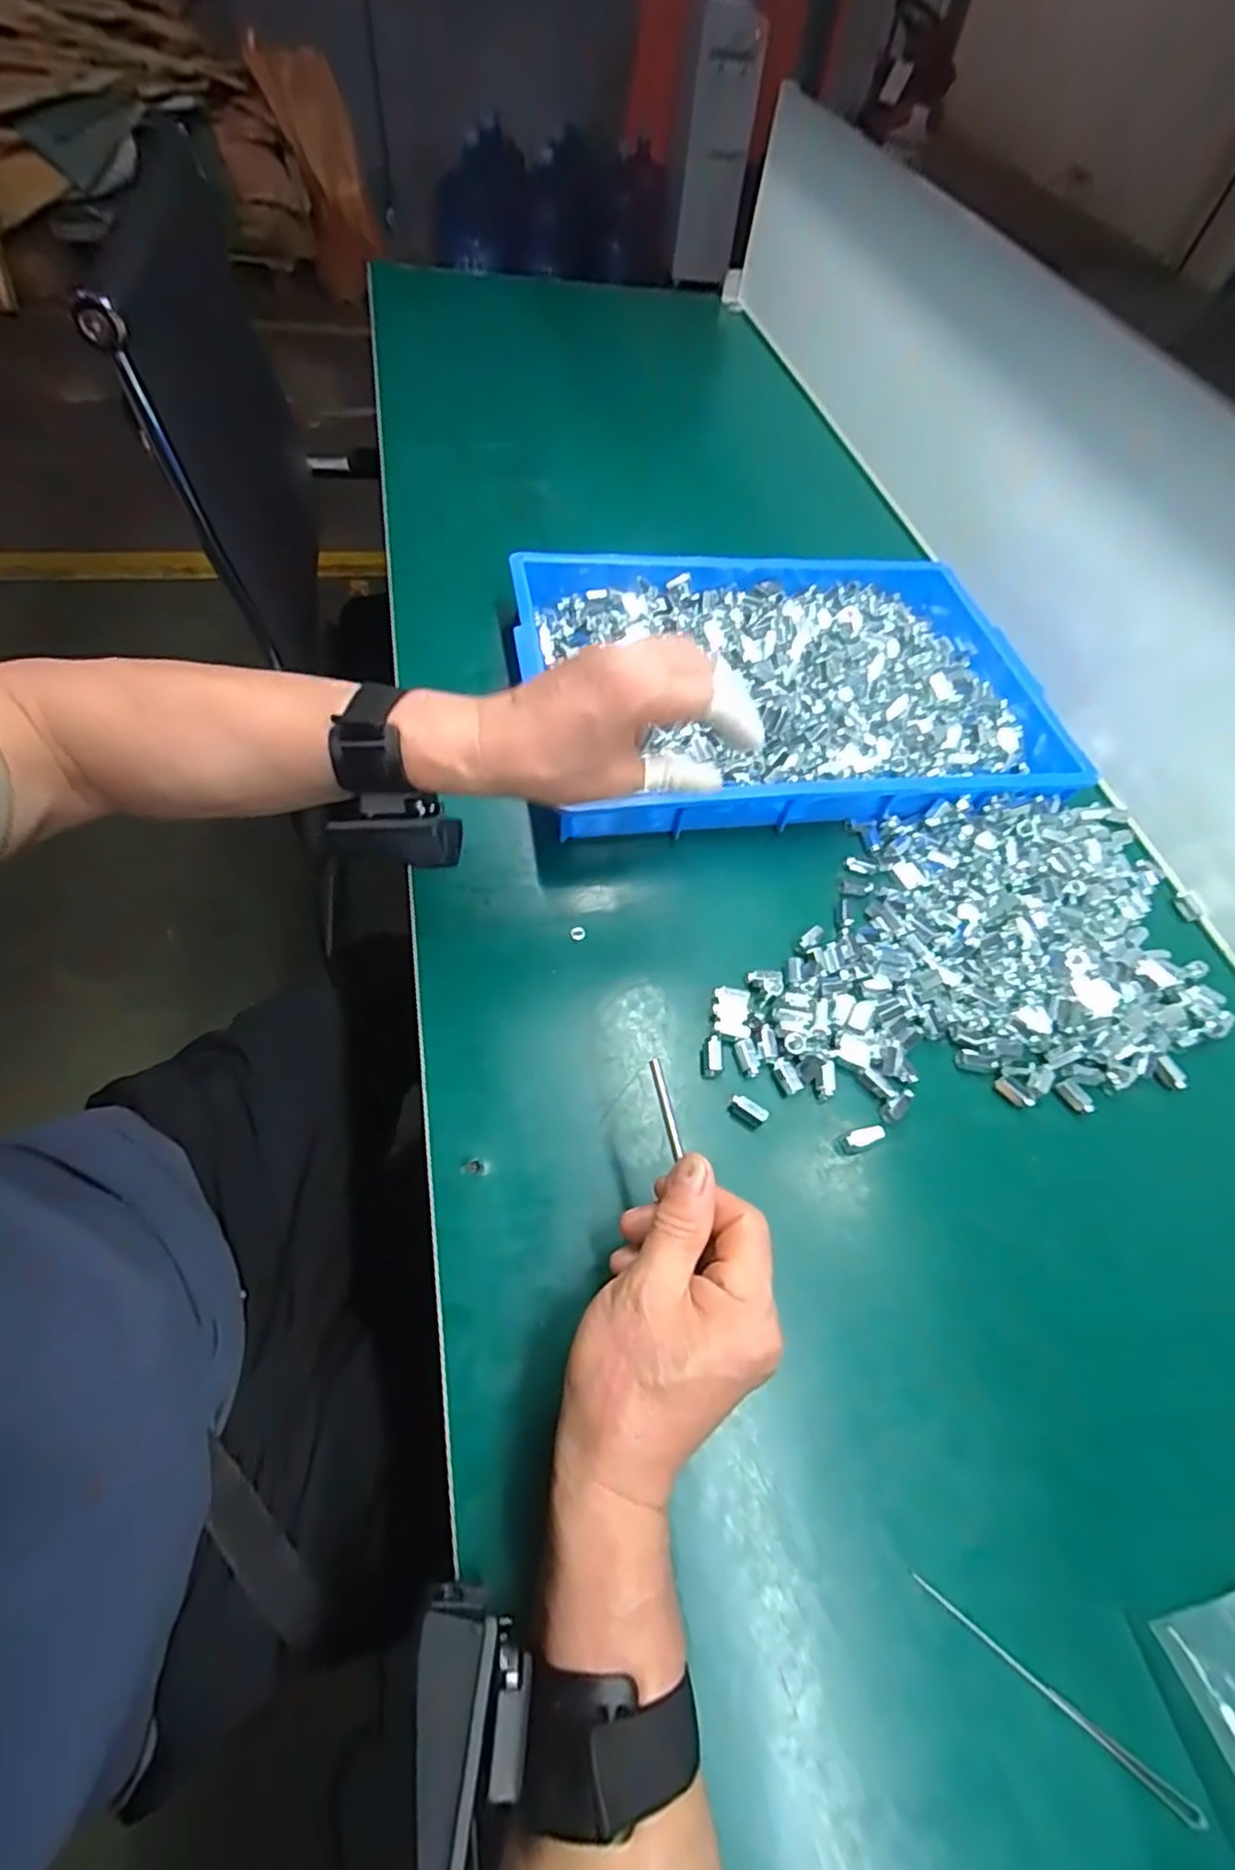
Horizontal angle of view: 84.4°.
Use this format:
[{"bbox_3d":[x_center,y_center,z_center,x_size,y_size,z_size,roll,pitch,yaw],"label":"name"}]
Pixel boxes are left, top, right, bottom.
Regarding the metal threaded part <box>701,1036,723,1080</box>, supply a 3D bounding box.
[{"bbox_3d":[0.057,0.073,0.407,0.011,0.012,0.022,2,59,-6],"label":"metal threaded part"}]

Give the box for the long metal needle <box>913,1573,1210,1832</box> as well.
[{"bbox_3d":[0.179,0.312,0.278,0.124,0.004,0.006,35,61,13],"label":"long metal needle"}]

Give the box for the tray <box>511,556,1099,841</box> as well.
[{"bbox_3d":[0.142,-0.212,0.558,0.423,0.054,0.280,-6,61,-8],"label":"tray"}]

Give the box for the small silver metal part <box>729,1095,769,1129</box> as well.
[{"bbox_3d":[0.074,0.103,0.392,0.021,0.014,0.011,39,62,15],"label":"small silver metal part"}]

